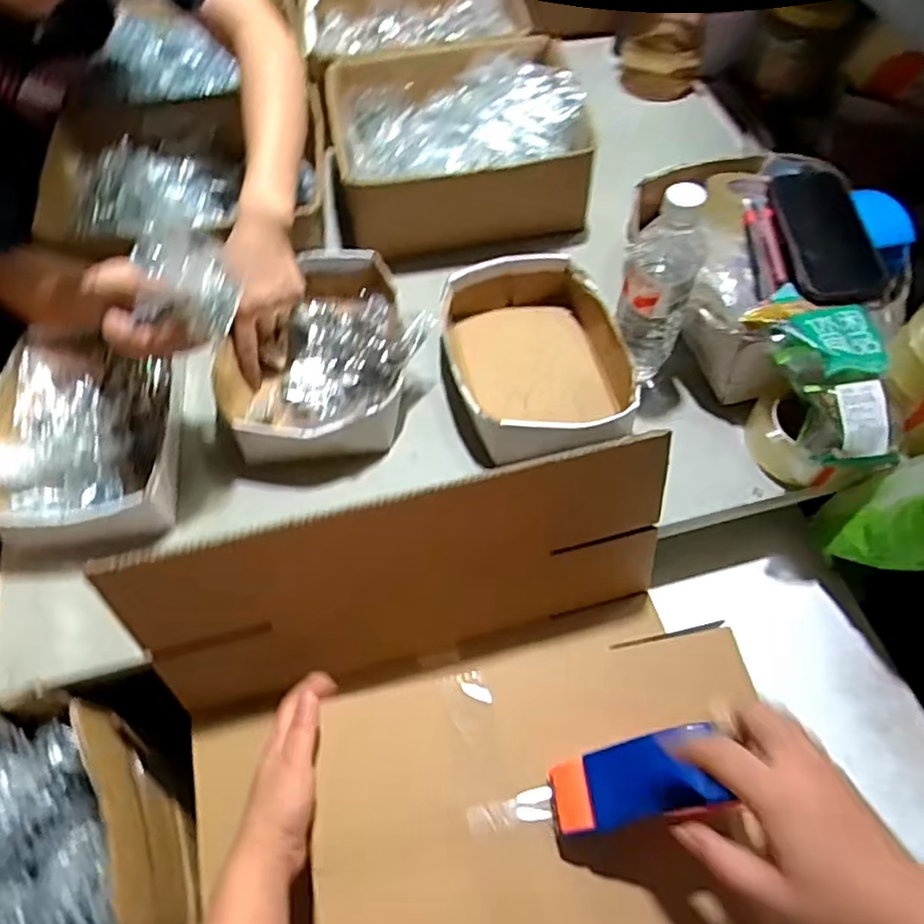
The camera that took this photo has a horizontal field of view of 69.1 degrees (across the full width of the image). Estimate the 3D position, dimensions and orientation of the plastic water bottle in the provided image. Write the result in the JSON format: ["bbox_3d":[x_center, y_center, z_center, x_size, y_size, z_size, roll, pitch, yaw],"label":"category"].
[{"bbox_3d":[0.202,-0.176,0.699,0.073,0.229,0.083,19,61,13],"label":"plastic water bottle"}]

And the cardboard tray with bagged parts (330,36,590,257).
[{"bbox_3d":[-0.005,-0.437,0.911,0.318,0.103,0.291,-7,59,-2],"label":"cardboard tray with bagged parts"}]

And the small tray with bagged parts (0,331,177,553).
[{"bbox_3d":[-0.386,-0.023,0.702,0.194,0.072,0.235,-1,58,2],"label":"small tray with bagged parts"}]

